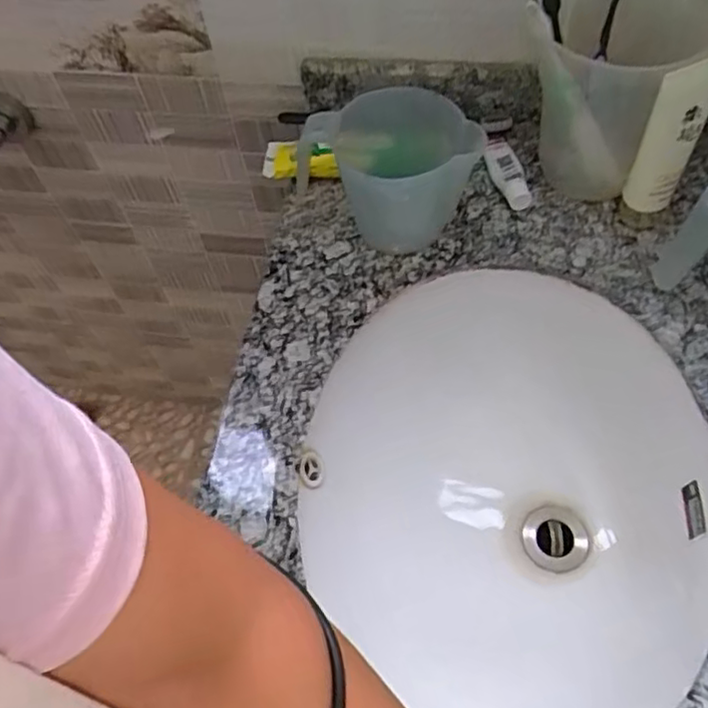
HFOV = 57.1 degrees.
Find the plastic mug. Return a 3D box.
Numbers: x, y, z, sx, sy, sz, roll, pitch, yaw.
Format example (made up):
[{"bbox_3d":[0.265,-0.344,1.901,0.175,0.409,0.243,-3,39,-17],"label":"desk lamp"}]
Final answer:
[{"bbox_3d":[0.025,-0.163,0.578,0.150,0.107,0.102,-6,59,1],"label":"plastic mug"}]

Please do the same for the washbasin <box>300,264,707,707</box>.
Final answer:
[{"bbox_3d":[0.132,0.135,0.572,0.324,0.178,0.371,-33,62,-14],"label":"washbasin"}]

